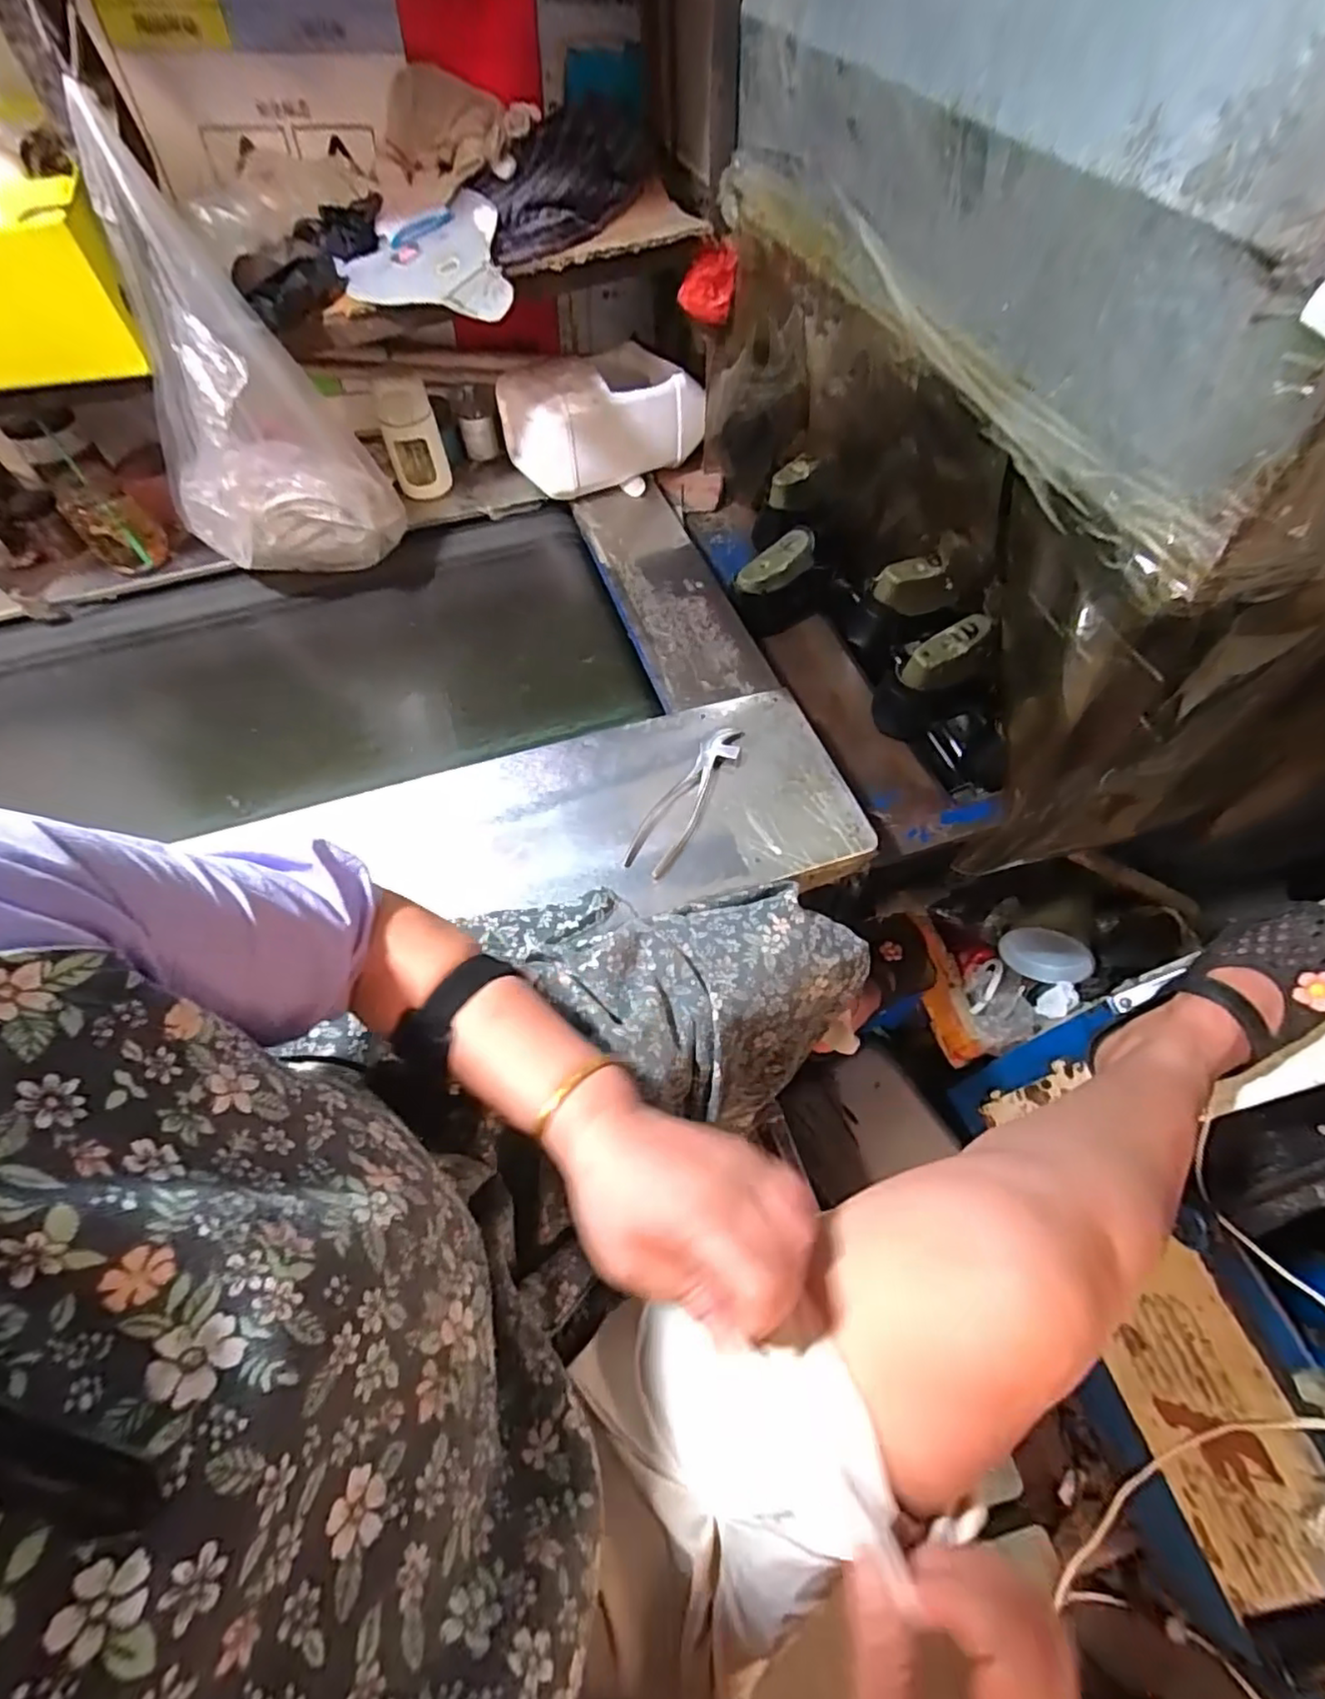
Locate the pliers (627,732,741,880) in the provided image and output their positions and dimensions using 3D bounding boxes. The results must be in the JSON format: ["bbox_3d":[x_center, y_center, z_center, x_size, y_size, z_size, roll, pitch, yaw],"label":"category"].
[{"bbox_3d":[0.026,-0.055,0.669,0.043,0.017,0.195,25,64,16],"label":"pliers"}]

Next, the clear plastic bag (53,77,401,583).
[{"bbox_3d":[-0.453,-0.481,0.715,0.221,0.365,0.194,-35,65,-17],"label":"clear plastic bag"}]

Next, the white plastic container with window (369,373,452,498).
[{"bbox_3d":[-0.348,-0.570,0.931,0.077,0.155,0.048,-17,61,-8],"label":"white plastic container with window"}]

